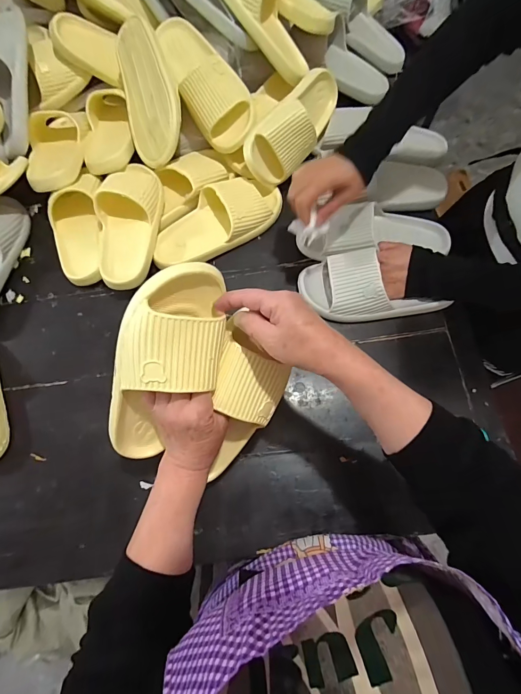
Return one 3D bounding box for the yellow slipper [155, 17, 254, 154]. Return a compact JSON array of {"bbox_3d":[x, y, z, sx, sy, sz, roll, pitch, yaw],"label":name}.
[{"bbox_3d":[-0.104,-0.473,0.607,0.101,0.075,0.259,-34,88,6],"label":"yellow slipper"}]

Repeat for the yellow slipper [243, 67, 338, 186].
[{"bbox_3d":[0.072,-0.397,0.610,0.085,0.091,0.247,27,74,40],"label":"yellow slipper"}]

